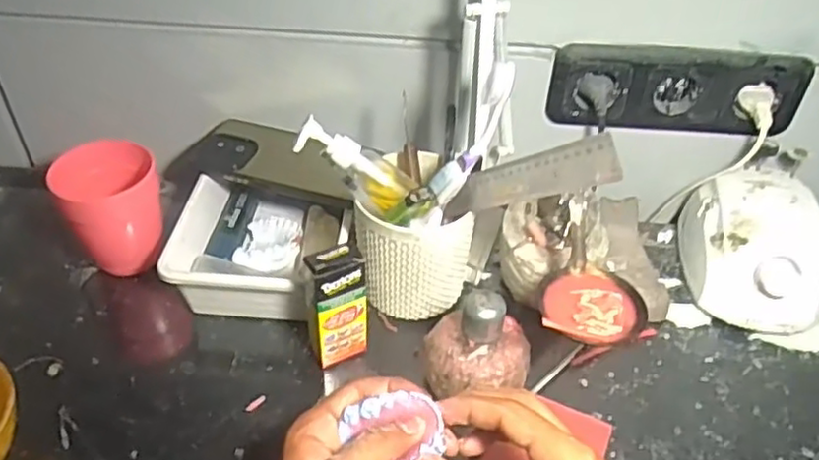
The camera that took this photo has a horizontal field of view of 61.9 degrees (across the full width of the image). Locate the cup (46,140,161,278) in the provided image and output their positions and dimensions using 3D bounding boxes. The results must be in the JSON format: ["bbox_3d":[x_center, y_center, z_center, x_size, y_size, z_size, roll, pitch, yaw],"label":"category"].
[{"bbox_3d":[-0.254,-0.014,0.591,0.077,0.097,0.082,1,43,-1],"label":"cup"}]

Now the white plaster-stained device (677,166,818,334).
[{"bbox_3d":[0.306,0.016,0.600,0.110,0.081,0.141,8,44,6],"label":"white plaster-stained device"}]

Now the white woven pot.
[{"bbox_3d":[0.008,0.009,0.561,0.082,0.106,0.086,1,43,-1],"label":"white woven pot"}]

